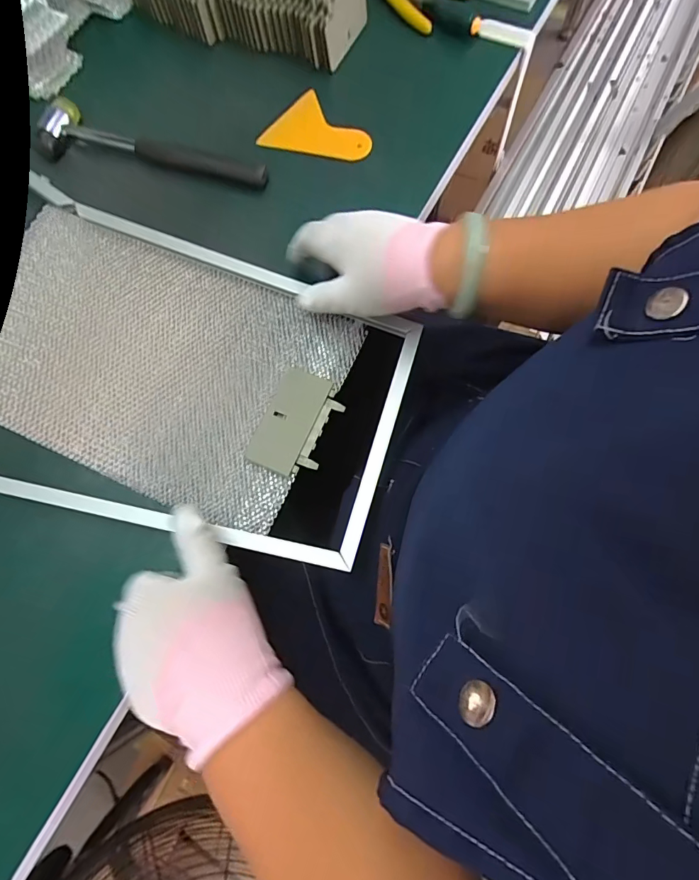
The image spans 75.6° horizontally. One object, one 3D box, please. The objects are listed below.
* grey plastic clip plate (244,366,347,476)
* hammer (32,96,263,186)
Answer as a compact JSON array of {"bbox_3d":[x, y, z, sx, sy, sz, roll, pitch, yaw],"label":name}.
[{"bbox_3d":[-0.042,-0.014,0.363,0.056,0.009,0.084,22,75,7],"label":"grey plastic clip plate"},{"bbox_3d":[-0.198,-0.279,0.448,0.241,0.033,0.054,18,74,6],"label":"hammer"}]

